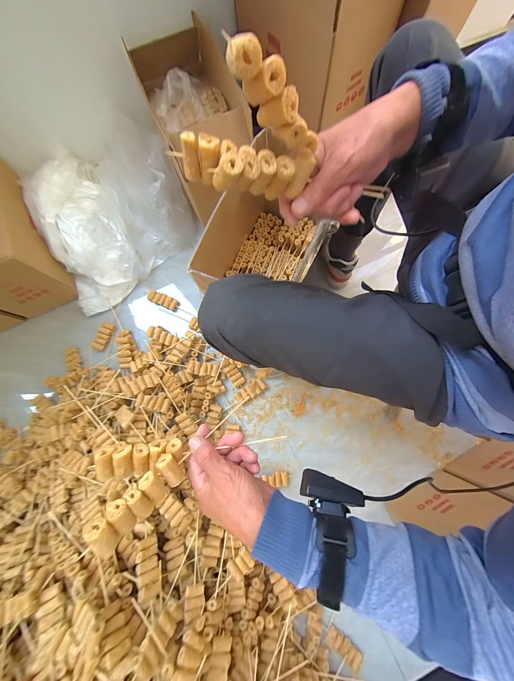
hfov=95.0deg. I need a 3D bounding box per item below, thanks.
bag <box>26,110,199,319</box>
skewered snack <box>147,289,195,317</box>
[{"bbox_3d":[-0.452,-0.388,0.727,0.441,0.198,0.420,-30,80,-5],"label":"bag"},{"bbox_3d":[-0.282,-0.122,0.768,0.159,0.019,0.035,24,80,5],"label":"skewered snack"}]

